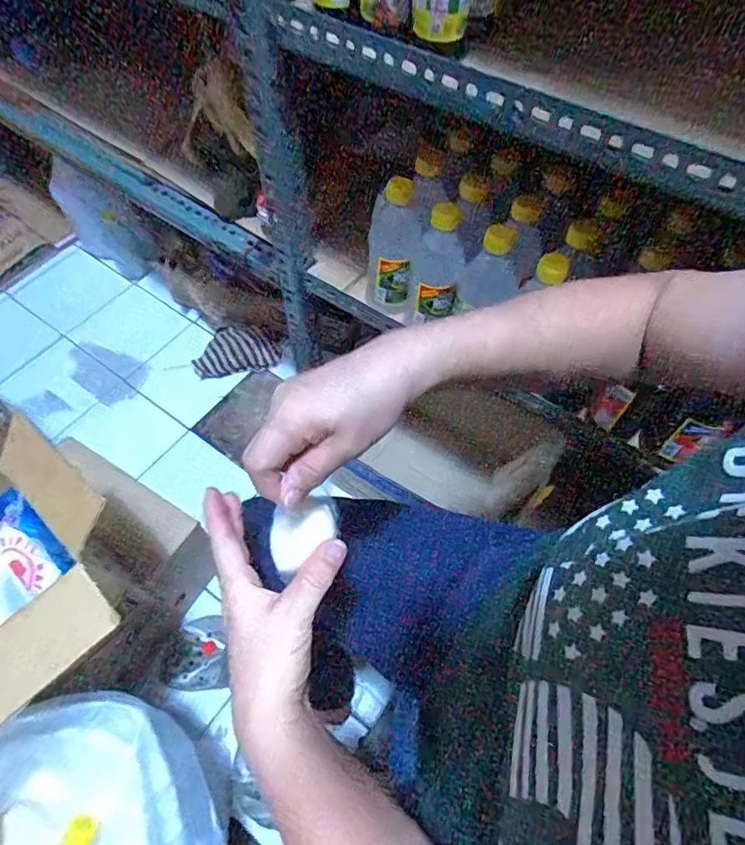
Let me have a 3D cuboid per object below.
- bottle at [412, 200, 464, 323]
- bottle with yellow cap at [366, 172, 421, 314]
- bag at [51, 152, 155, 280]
[{"bbox_3d":[0.074,-0.177,0.615,0.060,0.158,0.053,6,59,4],"label":"bottle"},{"bbox_3d":[0.023,-0.210,0.640,0.063,0.168,0.060,-3,59,-2],"label":"bottle with yellow cap"},{"bbox_3d":[-0.623,-0.449,1.193,0.239,0.260,0.038,19,61,11],"label":"bag"}]

